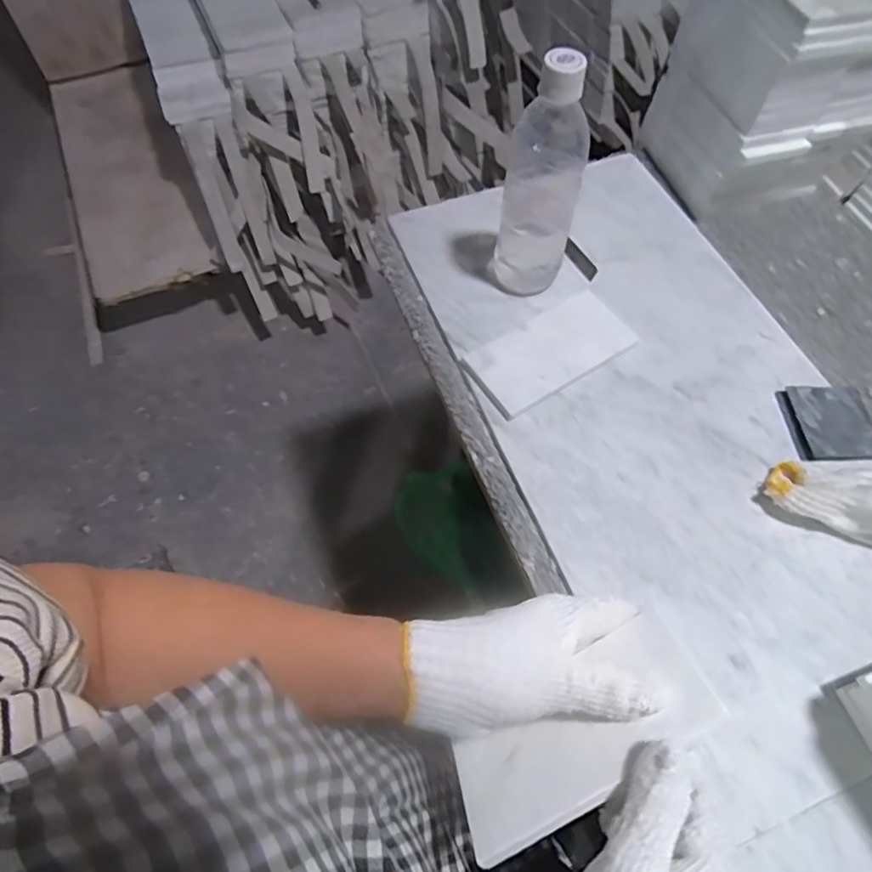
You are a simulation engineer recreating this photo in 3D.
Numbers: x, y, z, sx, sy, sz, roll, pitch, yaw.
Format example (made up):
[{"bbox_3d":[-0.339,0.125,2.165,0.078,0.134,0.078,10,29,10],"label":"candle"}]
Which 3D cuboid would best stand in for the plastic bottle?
[{"bbox_3d":[0.089,-0.222,0.498,0.071,0.196,0.071,10,61,7],"label":"plastic bottle"}]

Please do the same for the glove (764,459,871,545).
[{"bbox_3d":[0.327,0.040,0.453,0.120,0.041,0.082,19,62,12],"label":"glove"}]

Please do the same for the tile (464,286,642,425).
[{"bbox_3d":[0.105,-0.078,0.525,0.151,0.011,0.074,-31,64,-15],"label":"tile"}]

